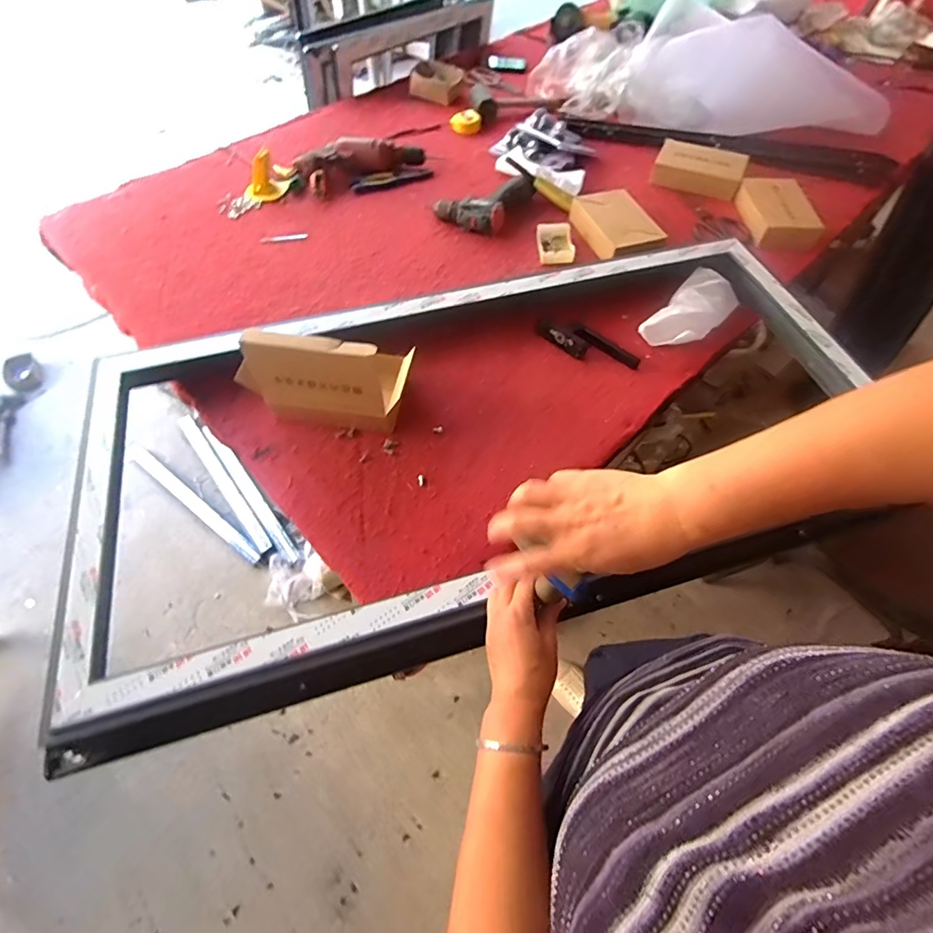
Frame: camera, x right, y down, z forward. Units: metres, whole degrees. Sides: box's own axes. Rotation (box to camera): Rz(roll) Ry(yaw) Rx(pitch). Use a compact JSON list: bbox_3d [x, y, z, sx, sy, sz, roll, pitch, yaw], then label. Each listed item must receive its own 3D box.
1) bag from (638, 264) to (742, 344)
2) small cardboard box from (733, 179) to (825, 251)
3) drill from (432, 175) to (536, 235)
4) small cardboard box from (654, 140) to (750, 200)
[{"bbox_3d":[0.396,-0.272,0.830,0.203,0.040,0.094,-40,66,-22],"label":"bag"},{"bbox_3d":[0.650,-0.534,0.988,0.131,0.042,0.214,5,58,3],"label":"small cardboard box"},{"bbox_3d":[0.038,-0.579,1.012,0.162,0.055,0.193,27,61,15],"label":"drill"},{"bbox_3d":[0.540,-0.692,1.094,0.192,0.040,0.149,24,61,14],"label":"small cardboard box"}]

